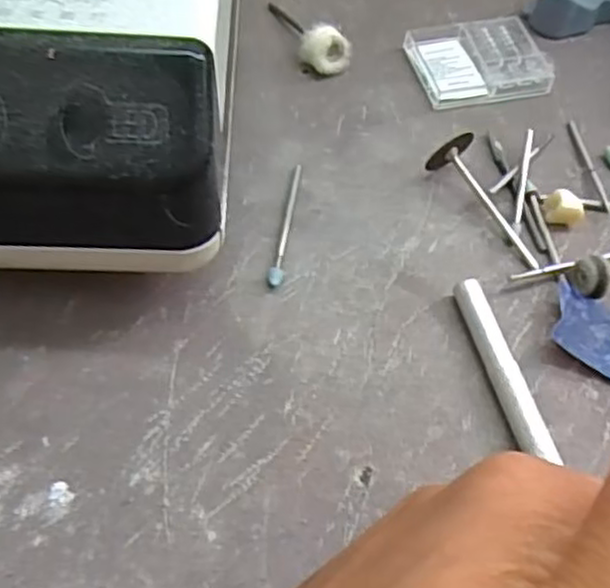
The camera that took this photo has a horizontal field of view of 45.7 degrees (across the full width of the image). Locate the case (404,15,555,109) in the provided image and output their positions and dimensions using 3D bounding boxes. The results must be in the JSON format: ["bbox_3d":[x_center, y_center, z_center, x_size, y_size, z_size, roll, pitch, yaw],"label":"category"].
[{"bbox_3d":[0.062,-0.082,0.255,0.046,0.008,0.033,-11,60,-11],"label":"case"}]

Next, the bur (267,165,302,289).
[{"bbox_3d":[-0.006,-0.022,0.212,0.004,0.004,0.046,8,58,0],"label":"bur"}]

